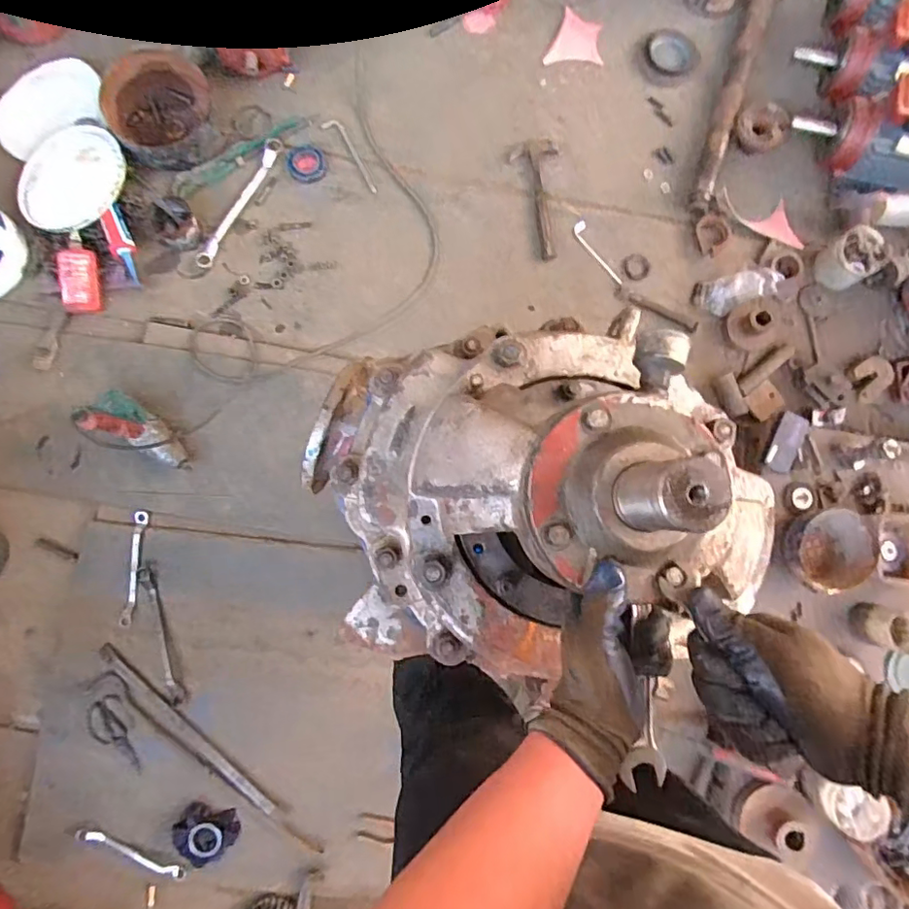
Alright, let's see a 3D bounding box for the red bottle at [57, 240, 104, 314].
[{"bbox_3d":[-0.909,-0.431,1.339,0.091,0.038,0.169,-1,107,-10],"label":"red bottle"}]

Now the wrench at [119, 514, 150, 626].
[{"bbox_3d":[-0.740,0.261,1.275,0.029,0.013,0.253,2,81,0],"label":"wrench"}]

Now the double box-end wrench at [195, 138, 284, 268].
[{"bbox_3d":[-0.553,-0.651,1.424,0.049,0.023,0.389,27,82,4],"label":"double box-end wrench"}]

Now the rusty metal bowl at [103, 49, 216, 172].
[{"bbox_3d":[-0.723,-0.850,1.388,0.257,0.078,0.283,-29,82,-4],"label":"rusty metal bowl"}]

